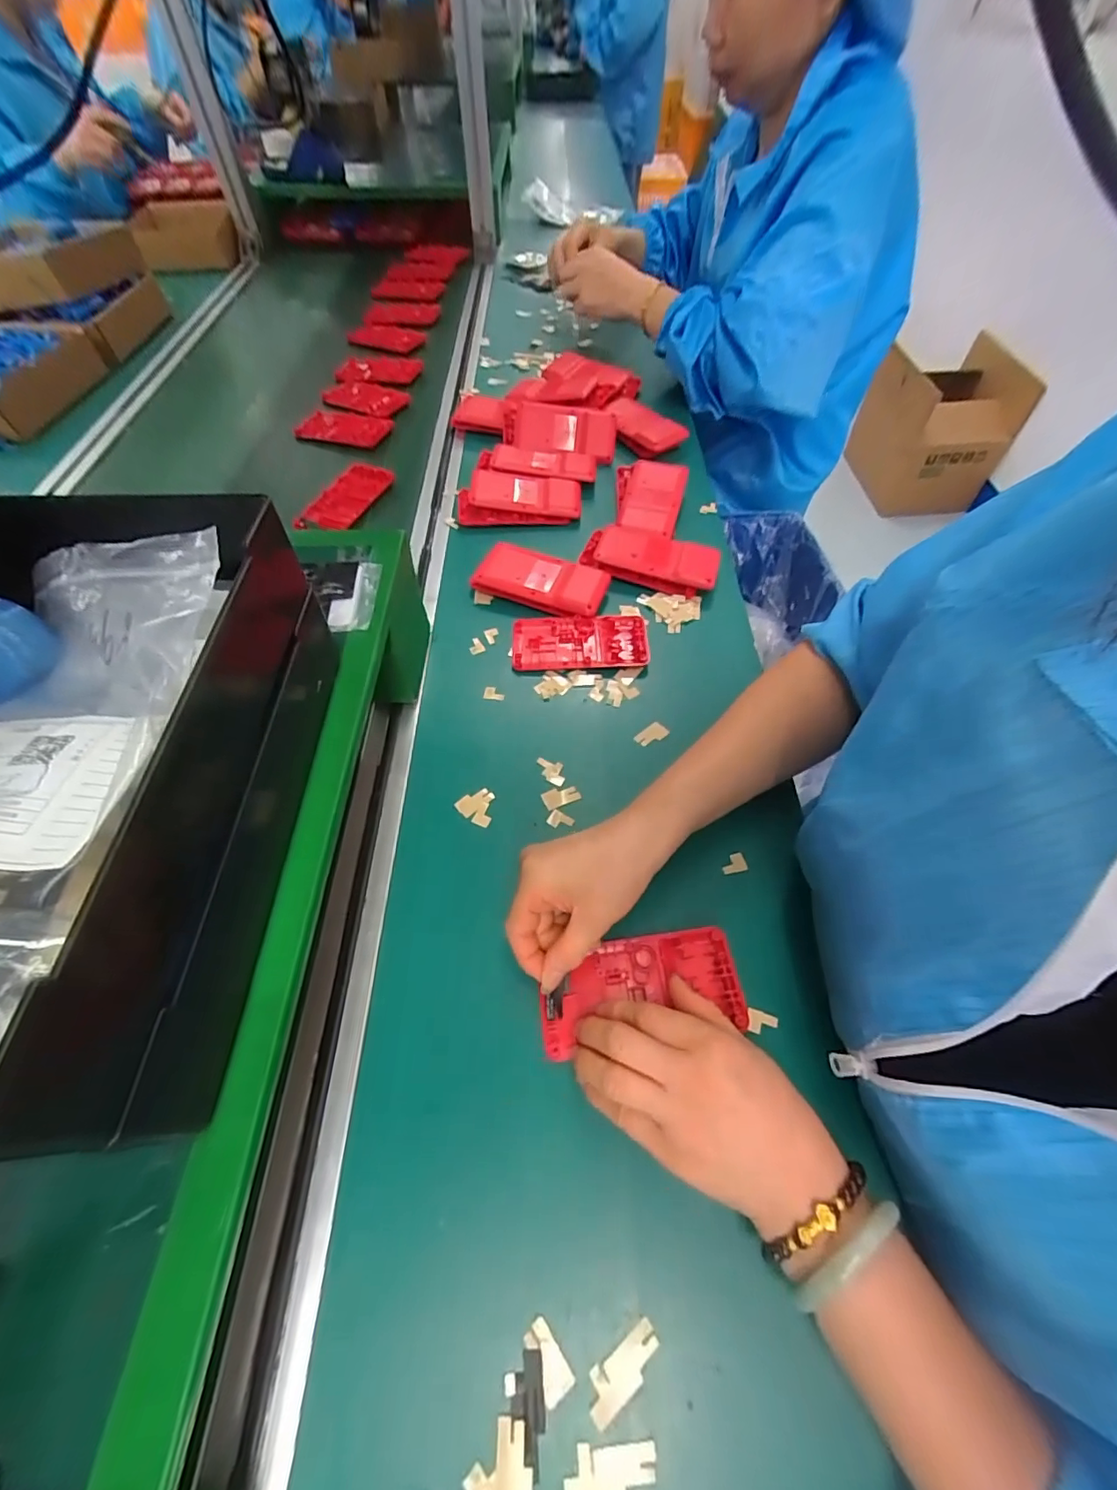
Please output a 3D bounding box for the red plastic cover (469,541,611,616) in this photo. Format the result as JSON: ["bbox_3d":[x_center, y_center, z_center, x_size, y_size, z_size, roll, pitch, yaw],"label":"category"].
[{"bbox_3d":[-0.016,-0.162,0.531,0.125,0.023,0.060,18,58,12],"label":"red plastic cover"}]

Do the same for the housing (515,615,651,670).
[{"bbox_3d":[0.019,-0.096,0.504,0.121,0.013,0.060,-2,56,-1],"label":"housing"}]

